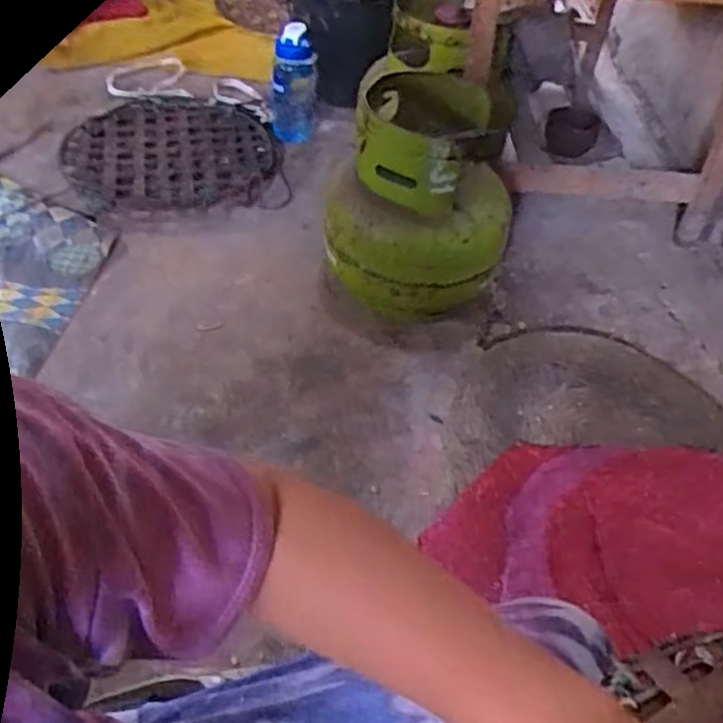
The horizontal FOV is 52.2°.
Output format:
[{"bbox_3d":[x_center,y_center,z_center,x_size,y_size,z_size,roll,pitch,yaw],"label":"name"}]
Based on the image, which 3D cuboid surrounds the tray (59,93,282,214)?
[{"bbox_3d":[-0.302,-0.341,1.178,0.320,0.047,0.318,-6,47,-10],"label":"tray"}]

